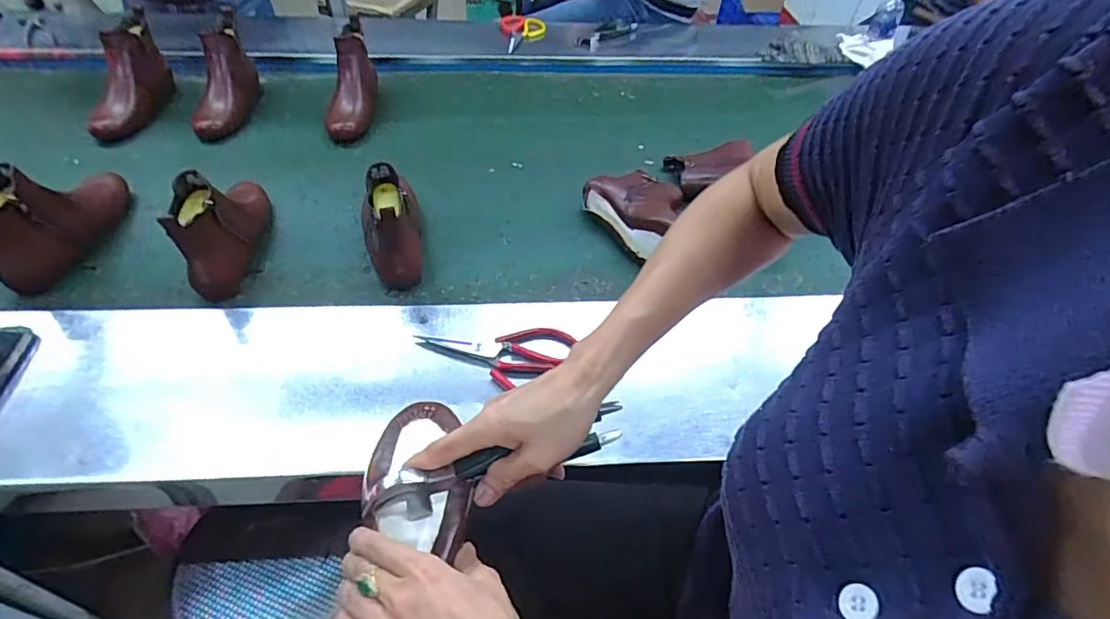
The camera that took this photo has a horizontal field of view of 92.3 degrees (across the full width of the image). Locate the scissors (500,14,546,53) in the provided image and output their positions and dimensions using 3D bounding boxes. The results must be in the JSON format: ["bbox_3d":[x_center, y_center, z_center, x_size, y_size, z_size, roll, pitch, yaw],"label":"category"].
[{"bbox_3d":[-0.078,-0.708,1.359,0.112,0.025,0.184,-3,48,-7],"label":"scissors"}]

